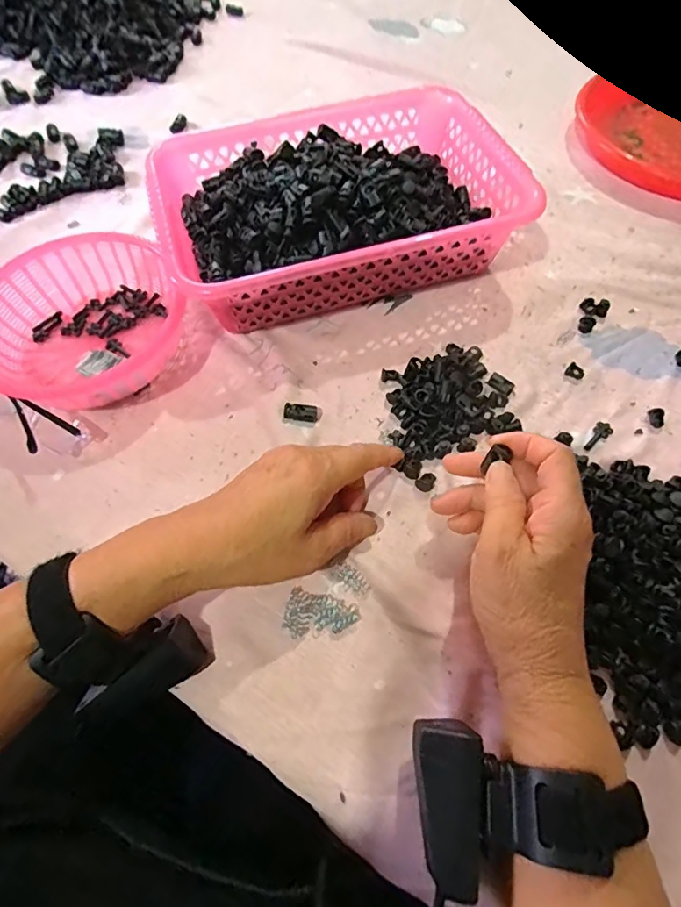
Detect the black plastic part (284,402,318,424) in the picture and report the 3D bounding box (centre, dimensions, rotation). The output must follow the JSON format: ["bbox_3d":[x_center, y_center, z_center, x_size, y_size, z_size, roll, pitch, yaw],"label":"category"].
[{"bbox_3d":[-0.030,-0.031,0.380,0.025,0.010,0.013,6,62,5],"label":"black plastic part"}]

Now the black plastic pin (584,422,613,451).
[{"bbox_3d":[0.192,-0.012,0.365,0.012,0.004,0.031,37,68,20],"label":"black plastic pin"}]

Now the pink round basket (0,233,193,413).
[{"bbox_3d":[-0.206,-0.109,0.409,0.168,0.048,0.160,27,66,16],"label":"pink round basket"}]

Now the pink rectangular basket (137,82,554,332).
[{"bbox_3d":[-0.005,-0.226,0.450,0.297,0.082,0.209,-16,62,-7],"label":"pink rectangular basket"}]

